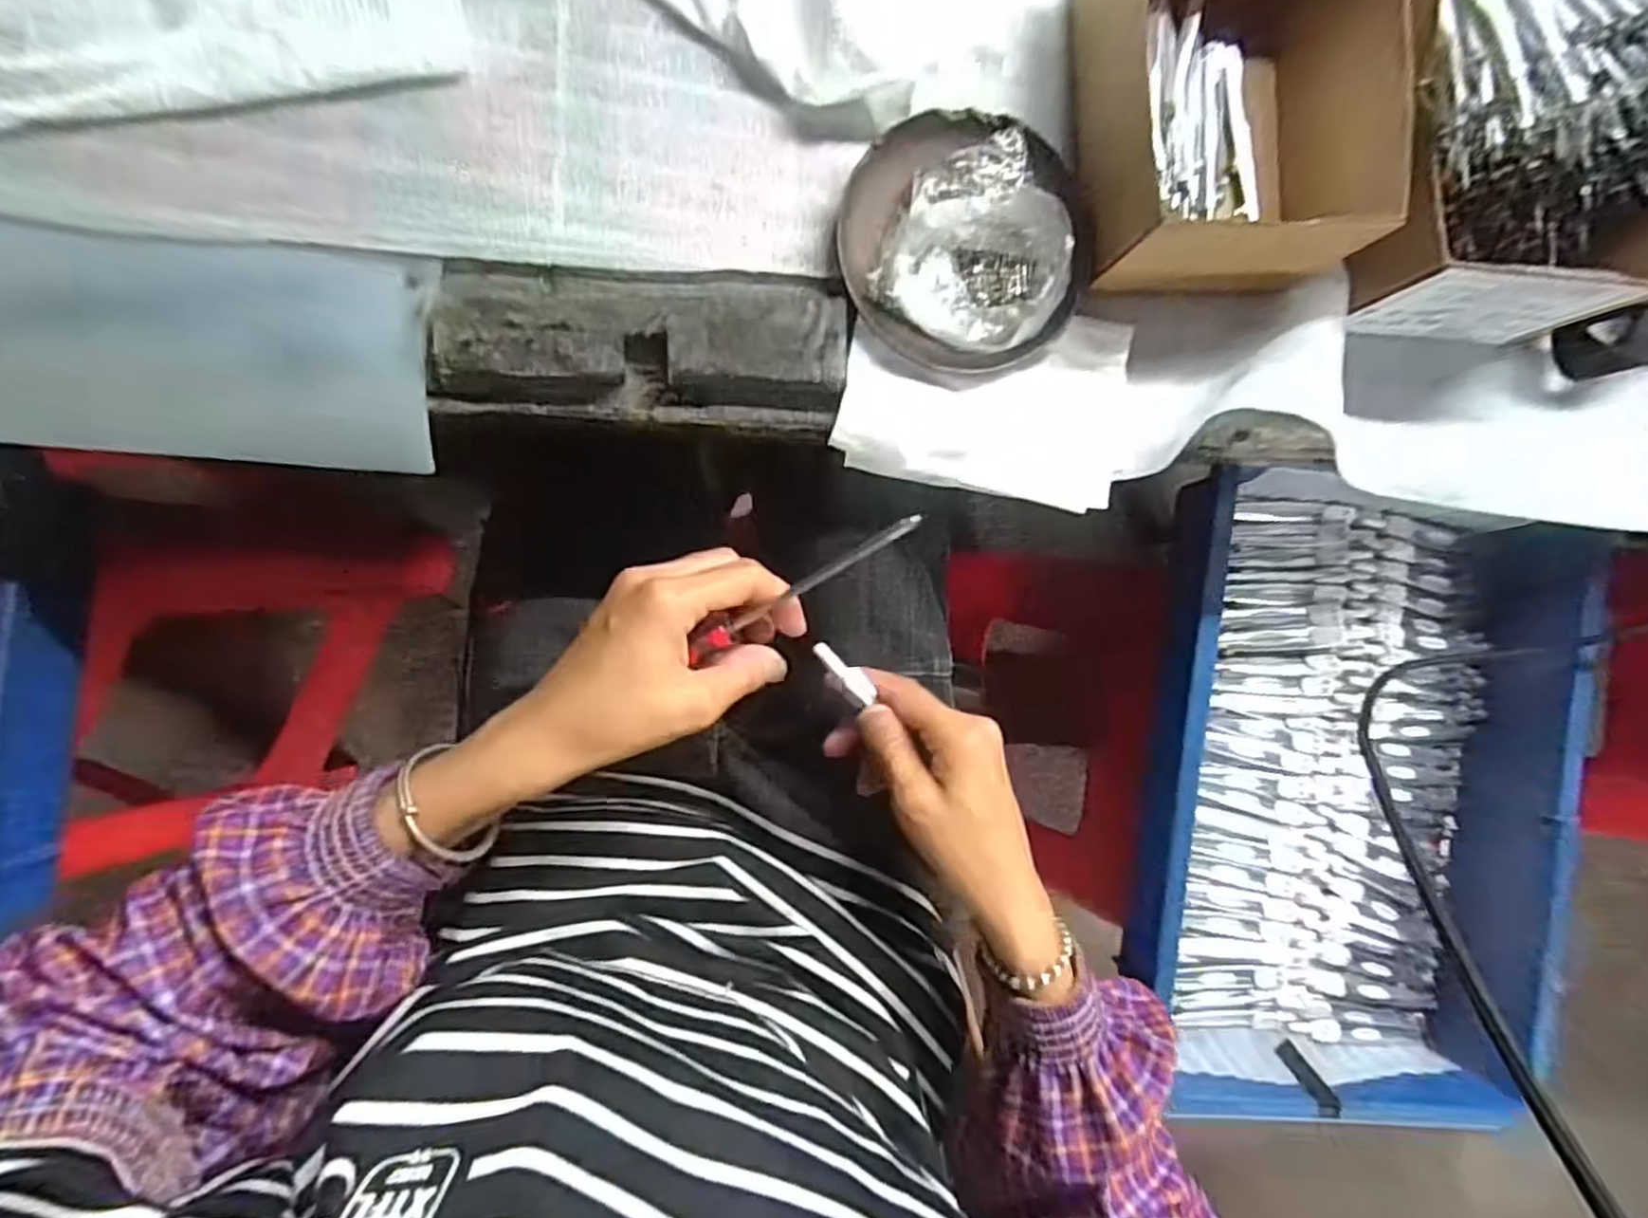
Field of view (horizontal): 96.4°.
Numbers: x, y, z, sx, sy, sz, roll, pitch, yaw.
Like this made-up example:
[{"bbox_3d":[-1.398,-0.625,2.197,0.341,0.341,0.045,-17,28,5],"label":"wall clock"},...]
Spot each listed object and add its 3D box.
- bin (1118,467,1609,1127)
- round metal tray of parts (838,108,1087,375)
[{"bbox_3d":[0.366,0.128,0.517,0.283,0.072,0.414,7,90,-7],"label":"bin"},{"bbox_3d":[0.066,-0.169,0.336,0.110,0.031,0.112,0,93,-6],"label":"round metal tray of parts"}]

